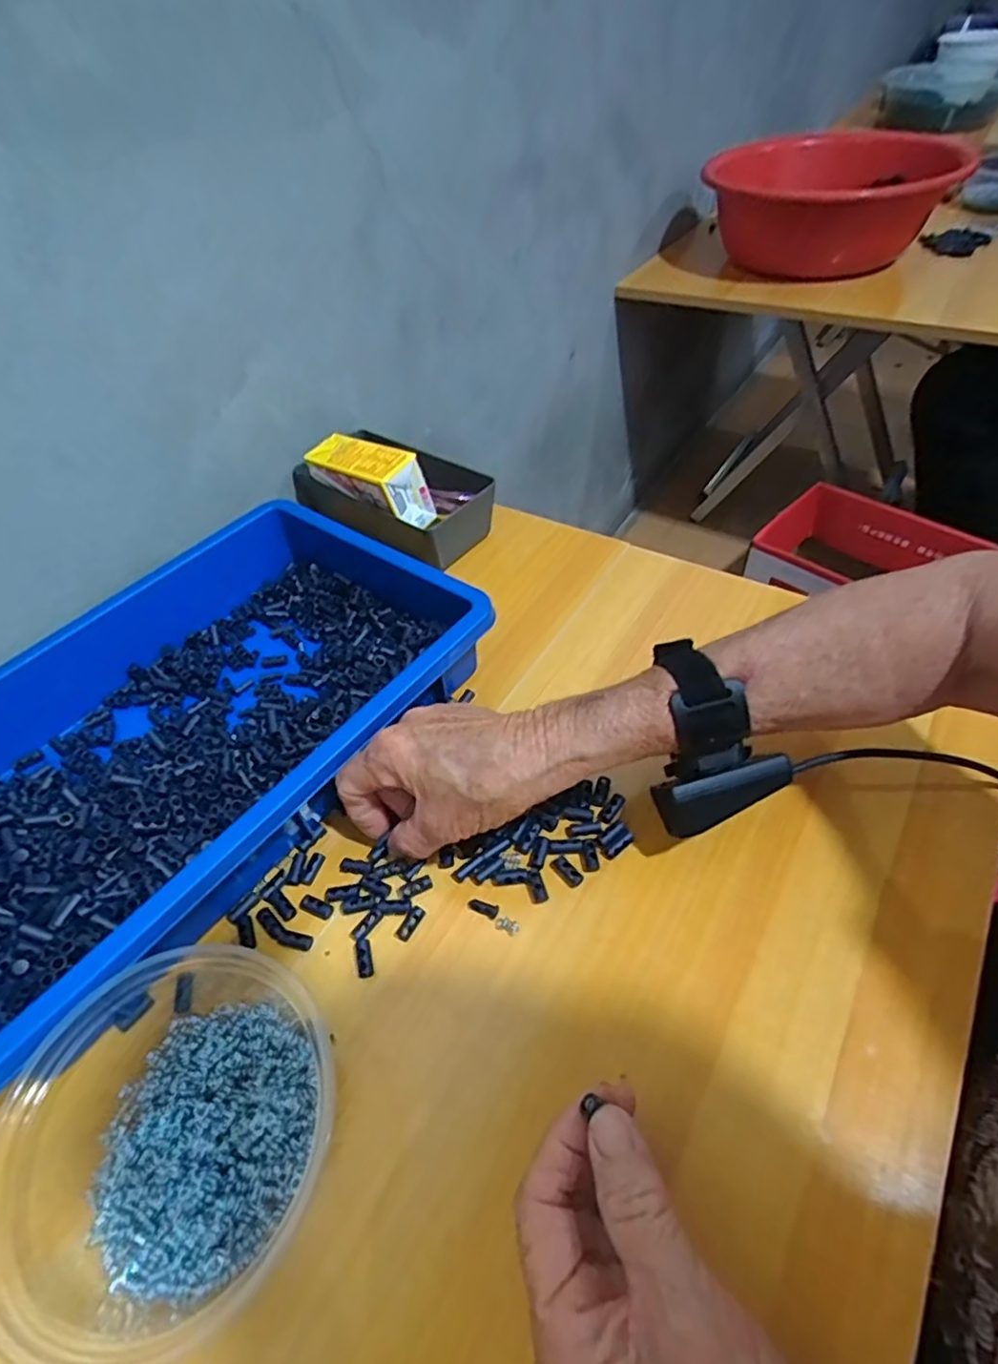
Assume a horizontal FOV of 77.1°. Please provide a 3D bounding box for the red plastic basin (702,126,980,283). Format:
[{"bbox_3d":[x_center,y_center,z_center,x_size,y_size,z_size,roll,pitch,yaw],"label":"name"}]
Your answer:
[{"bbox_3d":[0.494,-0.710,0.937,0.312,0.131,0.406,28,57,25],"label":"red plastic basin"}]

